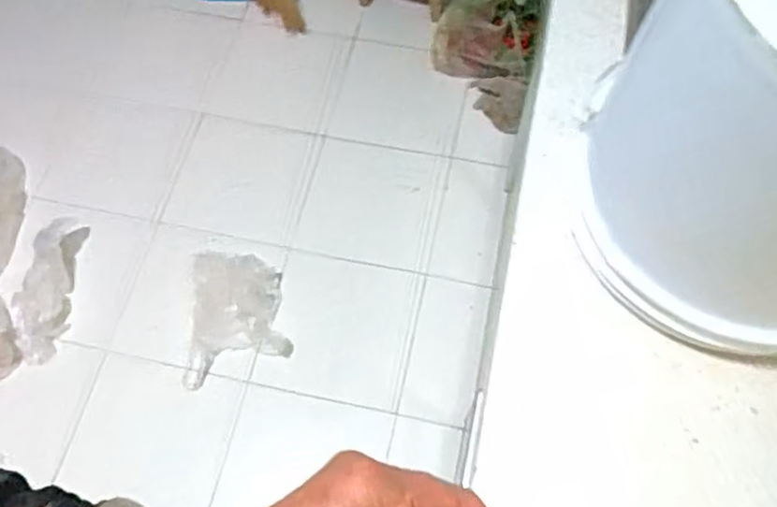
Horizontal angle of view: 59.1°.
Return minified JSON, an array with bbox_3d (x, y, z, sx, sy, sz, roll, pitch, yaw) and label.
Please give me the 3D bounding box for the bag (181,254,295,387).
[{"bbox_3d":[-0.311,0.121,1.412,0.205,0.046,0.280,-2,64,-1],"label":"bag"}]

